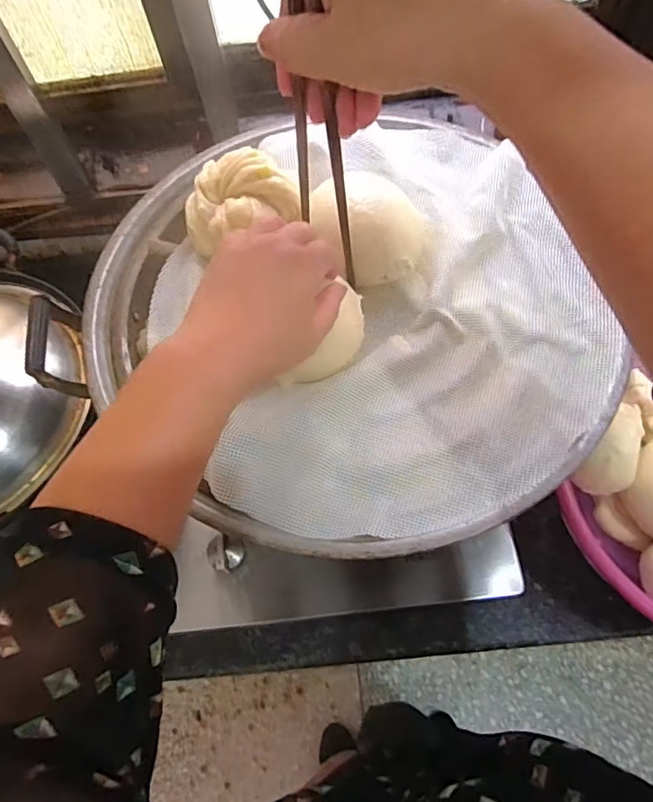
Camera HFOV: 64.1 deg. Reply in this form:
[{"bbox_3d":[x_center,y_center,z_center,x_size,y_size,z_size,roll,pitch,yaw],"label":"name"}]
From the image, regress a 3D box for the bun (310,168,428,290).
[{"bbox_3d":[0.029,-0.136,0.395,0.078,0.054,0.074,-2,63,3],"label":"bun"}]

